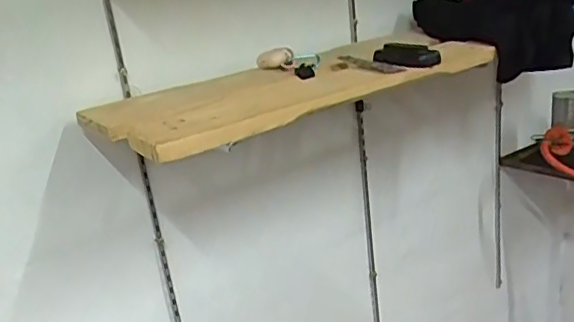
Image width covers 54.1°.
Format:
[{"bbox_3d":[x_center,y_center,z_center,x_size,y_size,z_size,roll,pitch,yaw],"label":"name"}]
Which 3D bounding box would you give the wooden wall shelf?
[{"bbox_3d":[0.048,-0.133,0.870,0.663,0.039,0.289,-22,24,-35],"label":"wooden wall shelf"}]

